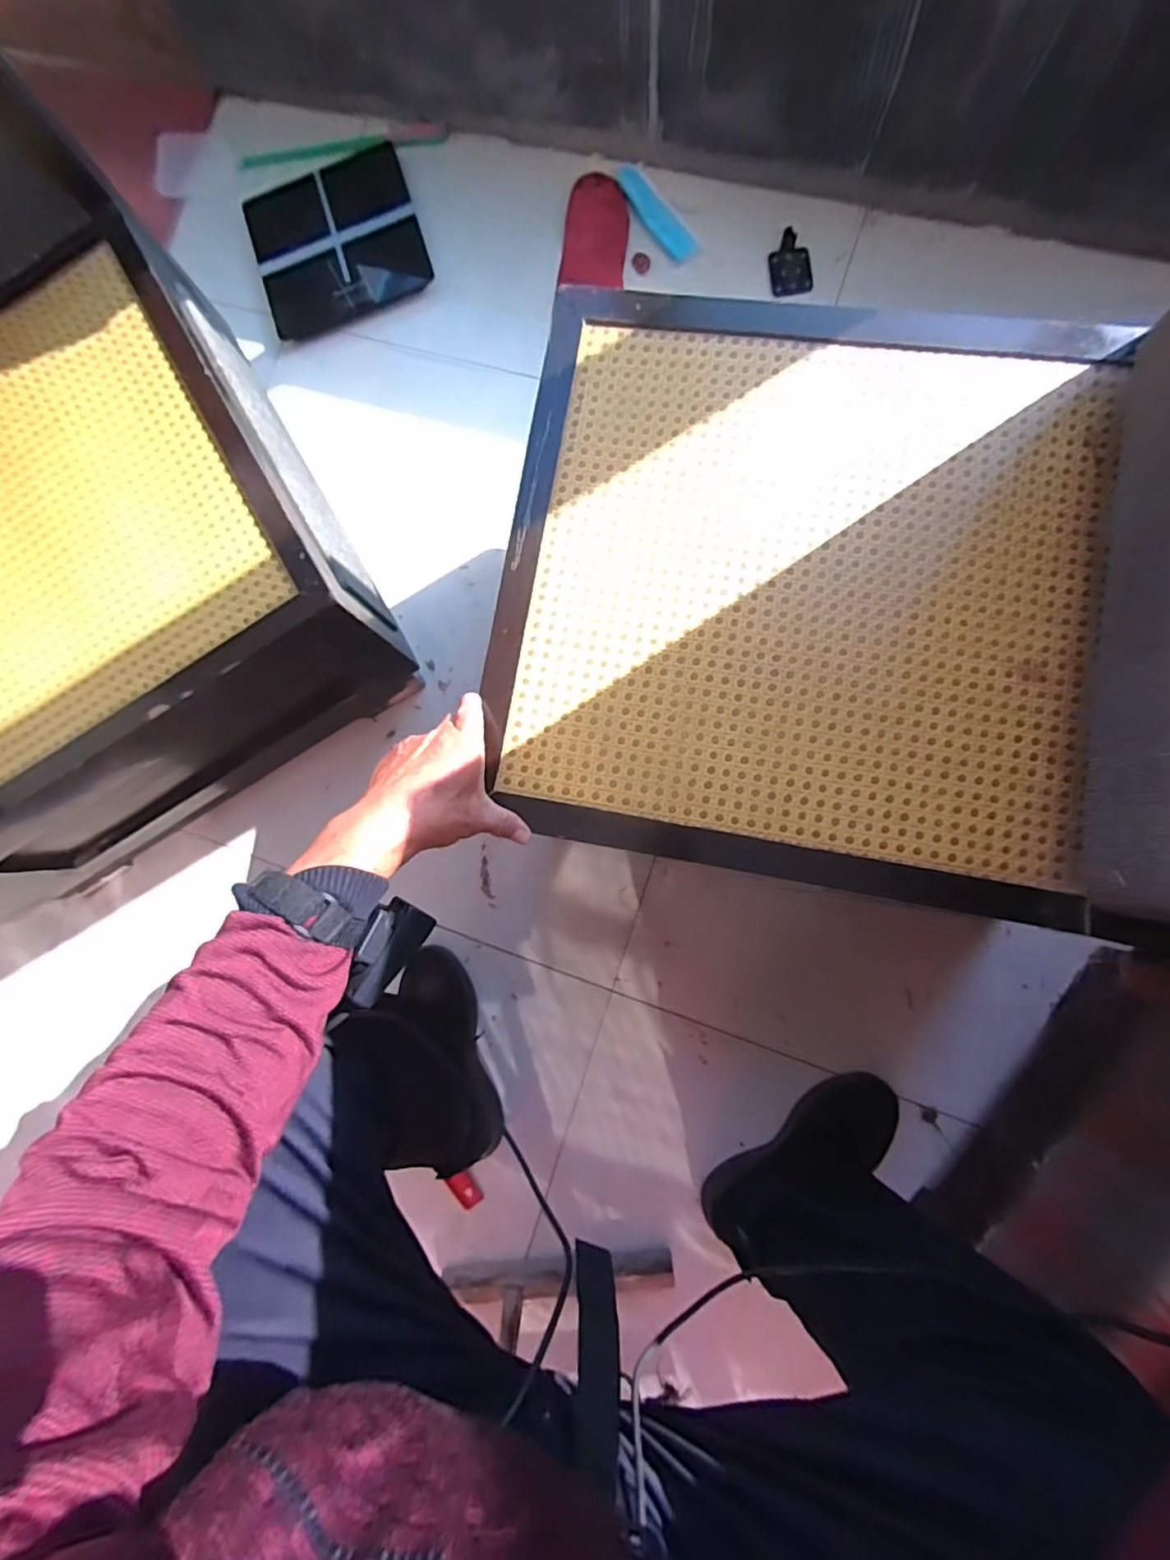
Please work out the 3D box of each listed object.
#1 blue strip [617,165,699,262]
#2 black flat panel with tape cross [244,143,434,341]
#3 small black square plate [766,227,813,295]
[{"bbox_3d":[0.102,-0.829,0.829,0.044,0.009,0.174,-34,83,1],"label":"blue strip"},{"bbox_3d":[-0.378,-0.824,0.874,0.248,0.017,0.241,-19,88,0],"label":"black flat panel with tape cross"},{"bbox_3d":[0.292,-0.735,0.806,0.057,0.012,0.091,-5,84,5],"label":"small black square plate"}]

